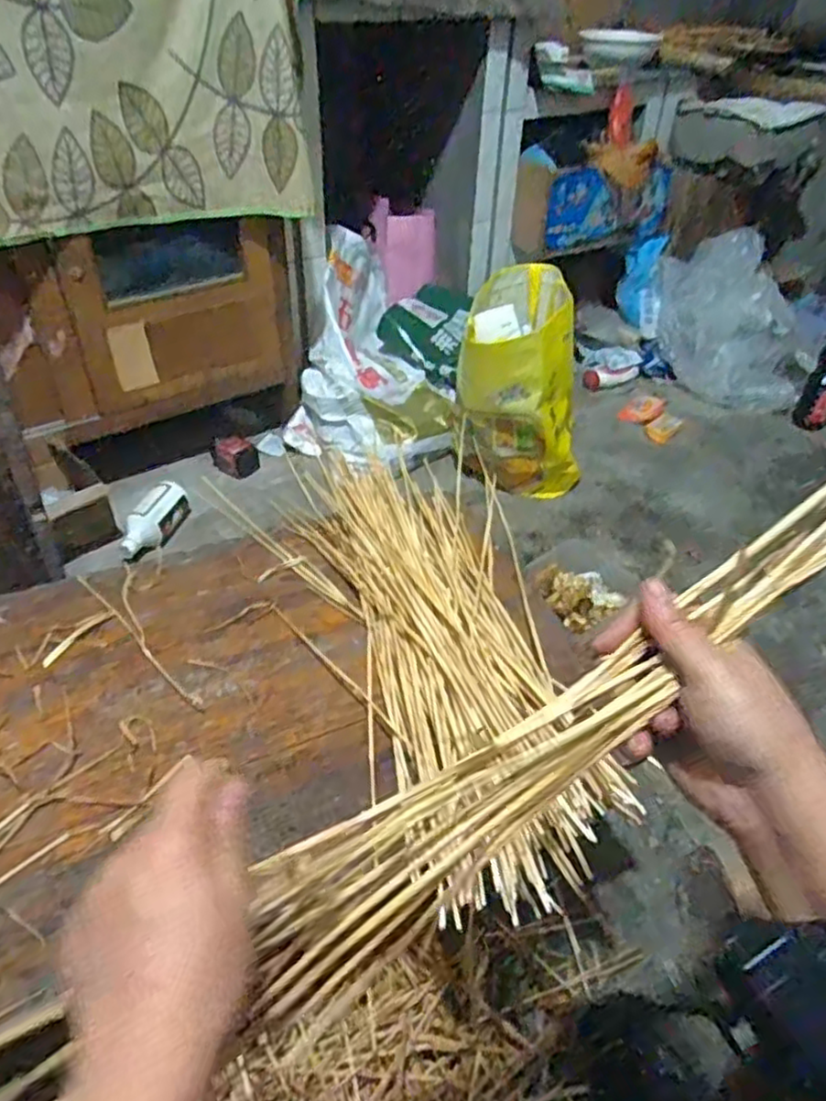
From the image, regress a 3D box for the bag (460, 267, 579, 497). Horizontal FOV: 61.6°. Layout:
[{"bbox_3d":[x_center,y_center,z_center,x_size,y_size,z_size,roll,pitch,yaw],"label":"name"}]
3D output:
[{"bbox_3d":[0.219,-0.323,1.400,0.245,0.377,0.261,4,42,6],"label":"bag"}]

